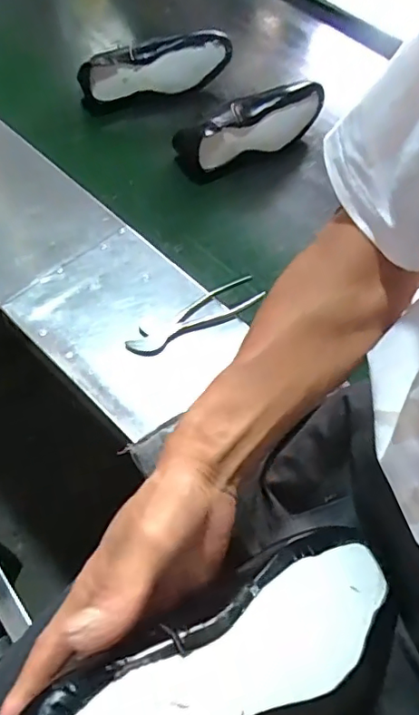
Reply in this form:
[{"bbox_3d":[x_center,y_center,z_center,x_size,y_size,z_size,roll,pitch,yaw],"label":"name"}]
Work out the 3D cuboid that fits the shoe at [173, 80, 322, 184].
[{"bbox_3d":[0.073,-0.394,0.935,0.274,0.094,0.077,-28,64,-19],"label":"shoe"}]

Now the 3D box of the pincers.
[{"bbox_3d":[-0.018,-0.056,0.724,0.196,0.012,0.051,-26,63,-18],"label":"pincers"}]

